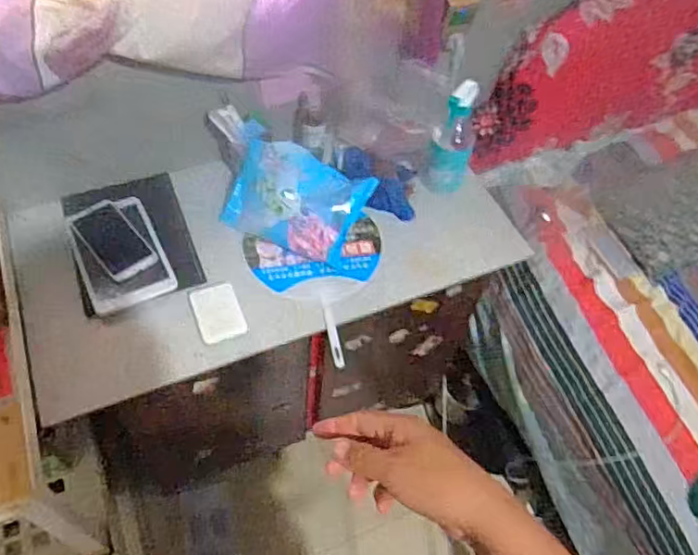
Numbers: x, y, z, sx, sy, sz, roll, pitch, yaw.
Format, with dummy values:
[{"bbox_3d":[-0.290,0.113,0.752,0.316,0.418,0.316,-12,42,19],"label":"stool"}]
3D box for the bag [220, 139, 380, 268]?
[{"bbox_3d":[-0.087,-0.126,0.961,0.232,0.060,0.167,21,94,11],"label":"bag"}]

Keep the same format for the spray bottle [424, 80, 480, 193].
[{"bbox_3d":[0.176,-0.237,0.989,0.075,0.195,0.071,16,54,8],"label":"spray bottle"}]

